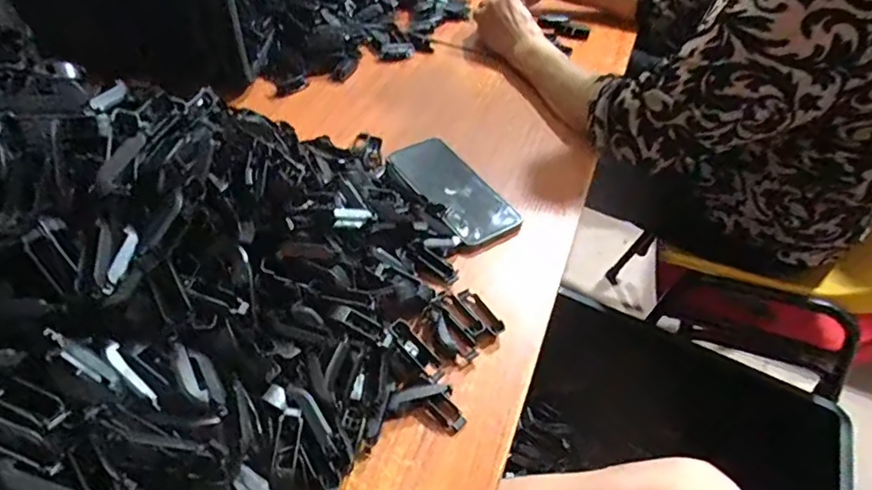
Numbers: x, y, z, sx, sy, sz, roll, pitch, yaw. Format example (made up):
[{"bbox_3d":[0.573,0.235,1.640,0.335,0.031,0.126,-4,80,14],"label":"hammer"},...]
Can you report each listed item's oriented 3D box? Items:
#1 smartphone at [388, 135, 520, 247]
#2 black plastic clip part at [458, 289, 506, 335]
[{"bbox_3d":[0.018,-0.063,0.604,0.080,0.016,0.166,-25,55,-27],"label":"smartphone"},{"bbox_3d":[0.041,0.060,0.500,0.018,0.010,0.054,-25,55,-27],"label":"black plastic clip part"}]

